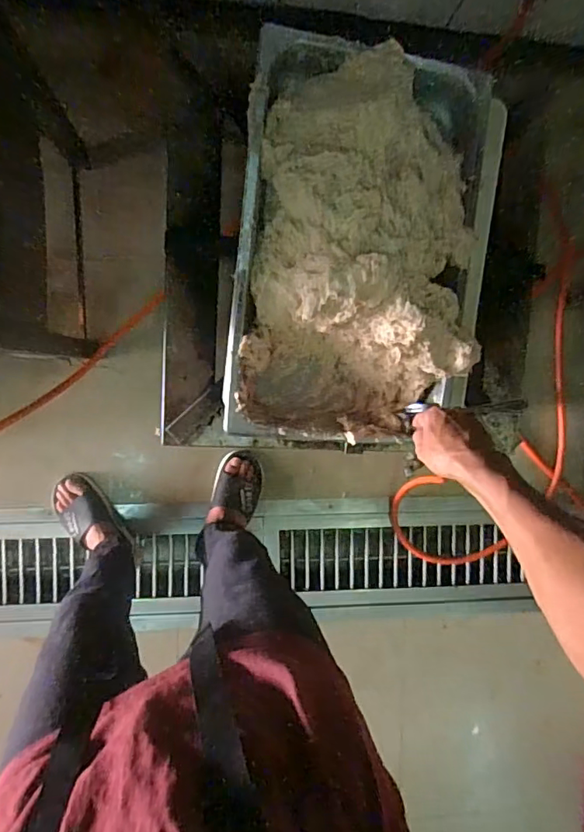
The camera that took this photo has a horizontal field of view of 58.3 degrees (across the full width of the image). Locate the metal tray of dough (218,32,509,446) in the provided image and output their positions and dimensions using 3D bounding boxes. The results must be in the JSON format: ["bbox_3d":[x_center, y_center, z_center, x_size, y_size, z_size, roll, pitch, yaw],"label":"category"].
[{"bbox_3d":[0.110,-0.222,0.721,0.377,0.138,0.522,5,94,-7],"label":"metal tray of dough"}]

